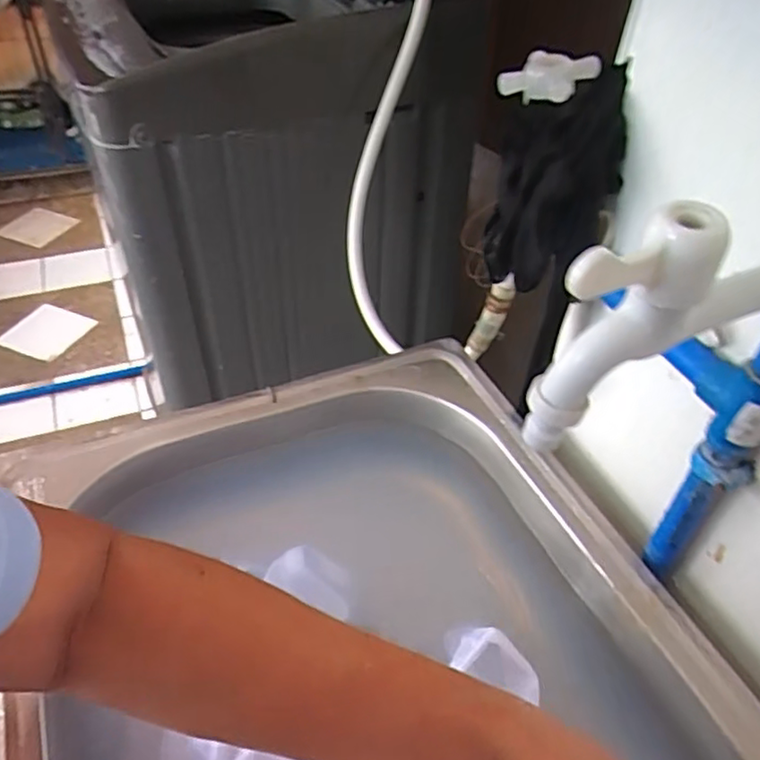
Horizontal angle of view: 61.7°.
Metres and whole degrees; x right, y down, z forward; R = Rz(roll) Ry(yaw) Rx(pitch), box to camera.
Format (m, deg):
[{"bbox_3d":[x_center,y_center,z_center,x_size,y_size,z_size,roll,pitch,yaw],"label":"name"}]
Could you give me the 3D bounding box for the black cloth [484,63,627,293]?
[{"bbox_3d":[0.121,-0.135,0.445,0.076,0.133,0.082,12,44,9],"label":"black cloth"}]

